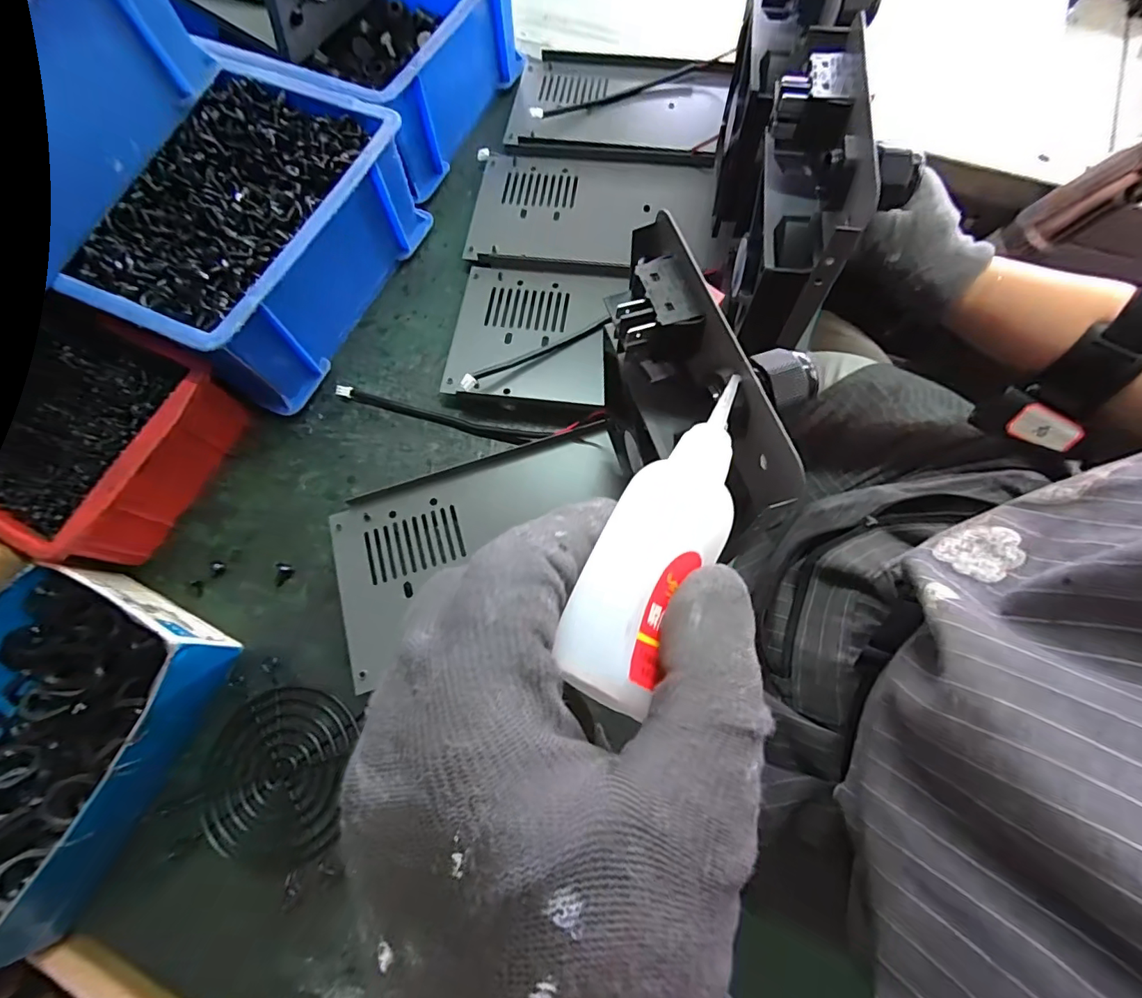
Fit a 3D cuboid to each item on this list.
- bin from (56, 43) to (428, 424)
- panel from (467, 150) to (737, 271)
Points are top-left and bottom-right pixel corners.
[{"bbox_3d":[-0.206,-0.176,0.344,0.131,0.086,0.199,22,73,10],"label":"bin"},{"bbox_3d":[0.021,-0.218,0.382,0.192,0.013,0.117,8,71,5],"label":"panel"}]

